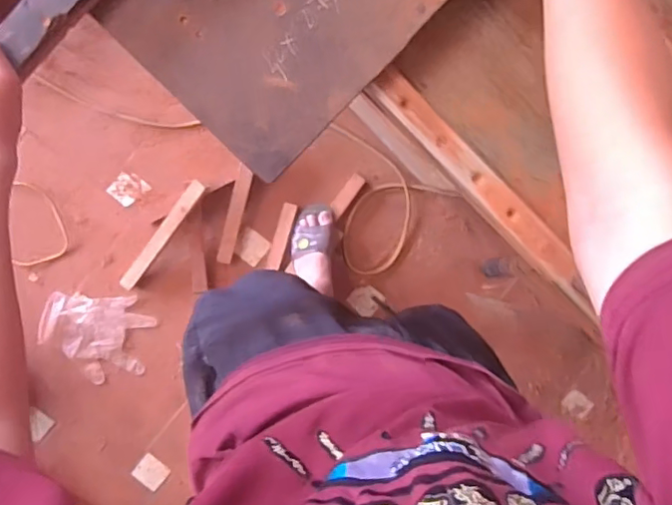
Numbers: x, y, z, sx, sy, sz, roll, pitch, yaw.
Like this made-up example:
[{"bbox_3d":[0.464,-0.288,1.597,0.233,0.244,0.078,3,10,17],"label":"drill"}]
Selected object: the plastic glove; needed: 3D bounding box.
[{"bbox_3d":[-0.568,0.205,1.371,0.258,0.035,0.209,2,96,-2],"label":"plastic glove"}]

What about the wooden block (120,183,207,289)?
[{"bbox_3d":[-0.392,-0.036,1.296,0.035,0.032,0.304,39,108,-5],"label":"wooden block"}]

